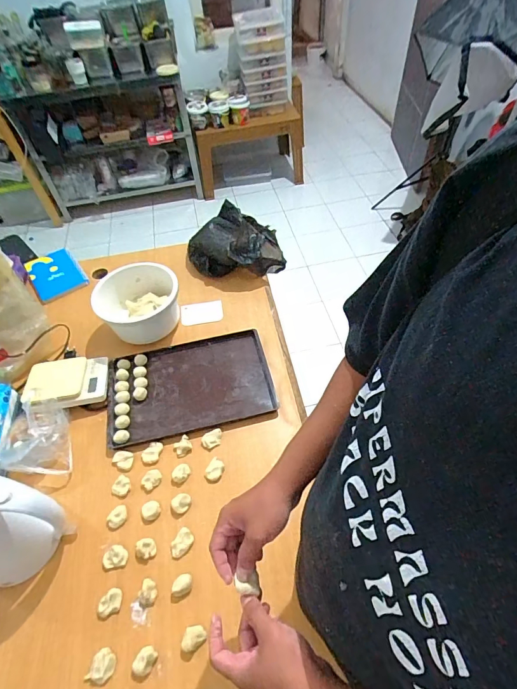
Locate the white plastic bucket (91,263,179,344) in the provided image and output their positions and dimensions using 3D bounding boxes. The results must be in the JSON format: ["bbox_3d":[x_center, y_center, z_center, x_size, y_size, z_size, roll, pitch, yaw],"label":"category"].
[{"bbox_3d":[-0.305,-0.107,0.967,0.194,0.113,0.199,-2,51,3],"label":"white plastic bucket"}]

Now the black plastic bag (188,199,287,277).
[{"bbox_3d":[-0.068,-0.295,1.072,0.273,0.125,0.164,-6,51,0],"label":"black plastic bag"}]

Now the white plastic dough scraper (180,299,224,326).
[{"bbox_3d":[-0.155,-0.087,1.020,0.112,0.010,0.070,-9,66,-4],"label":"white plastic dough scraper"}]

